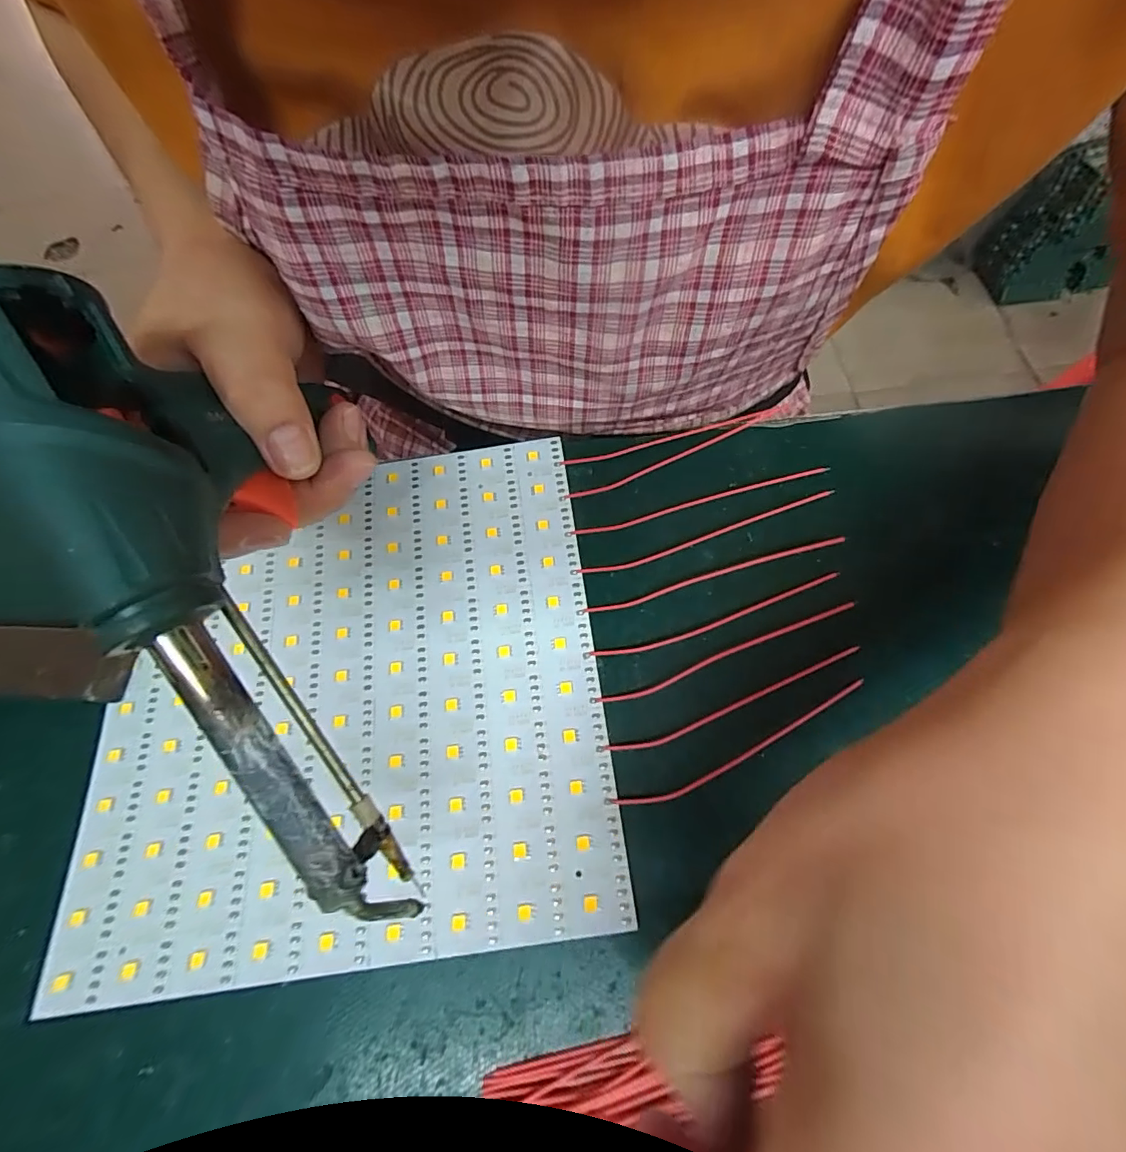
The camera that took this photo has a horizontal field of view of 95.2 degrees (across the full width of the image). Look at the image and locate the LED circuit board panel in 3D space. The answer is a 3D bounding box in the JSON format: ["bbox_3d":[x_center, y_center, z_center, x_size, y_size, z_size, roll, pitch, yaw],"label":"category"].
[{"bbox_3d":[-0.092,0.043,0.221,0.209,0.004,0.208,-8,67,0],"label":"LED circuit board panel"}]

